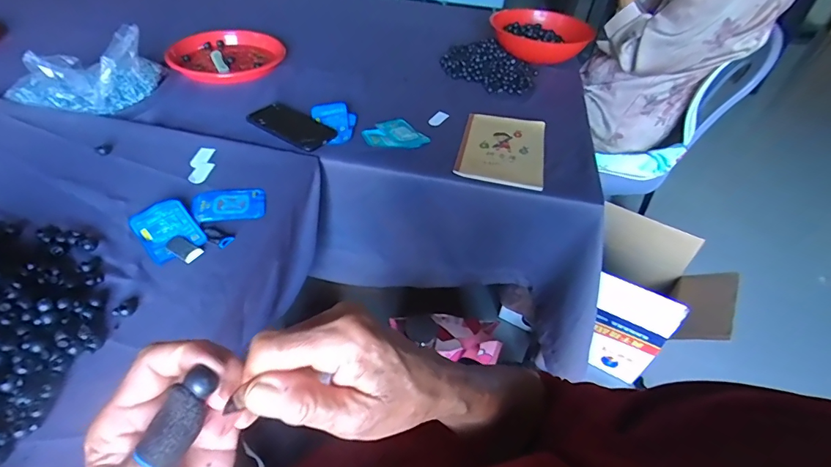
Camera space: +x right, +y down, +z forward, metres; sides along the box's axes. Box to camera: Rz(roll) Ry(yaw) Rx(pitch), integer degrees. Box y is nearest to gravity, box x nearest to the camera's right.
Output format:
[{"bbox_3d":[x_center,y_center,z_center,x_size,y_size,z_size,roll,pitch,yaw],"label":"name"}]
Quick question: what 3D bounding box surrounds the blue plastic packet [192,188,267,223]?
[{"bbox_3d":[-0.261,-0.041,0.615,0.095,0.004,0.070,-5,45,-12],"label":"blue plastic packet"}]

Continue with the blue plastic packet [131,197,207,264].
[{"bbox_3d":[-0.320,-0.006,0.565,0.066,0.014,0.100,-32,56,-33],"label":"blue plastic packet"}]

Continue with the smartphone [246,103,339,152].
[{"bbox_3d":[-0.215,-0.191,0.766,0.151,0.009,0.084,28,48,21],"label":"smartphone"}]

